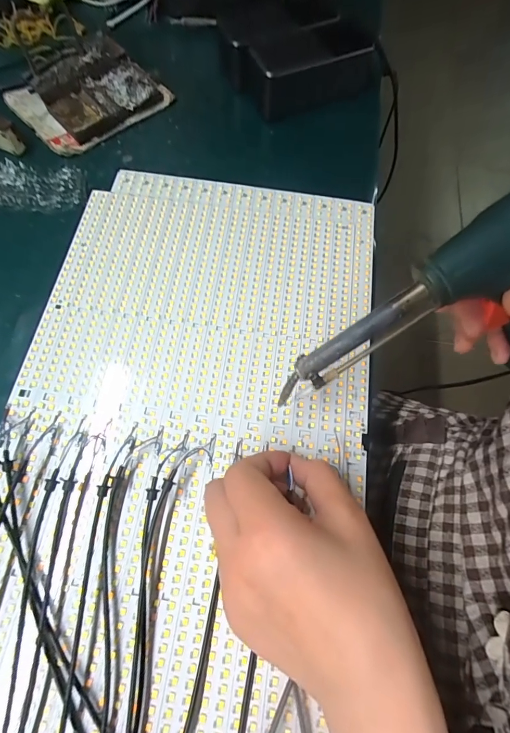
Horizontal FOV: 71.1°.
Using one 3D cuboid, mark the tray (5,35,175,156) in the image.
[{"bbox_3d":[-0.183,-0.303,0.396,0.152,0.031,0.114,-36,77,-14],"label":"tray"}]

